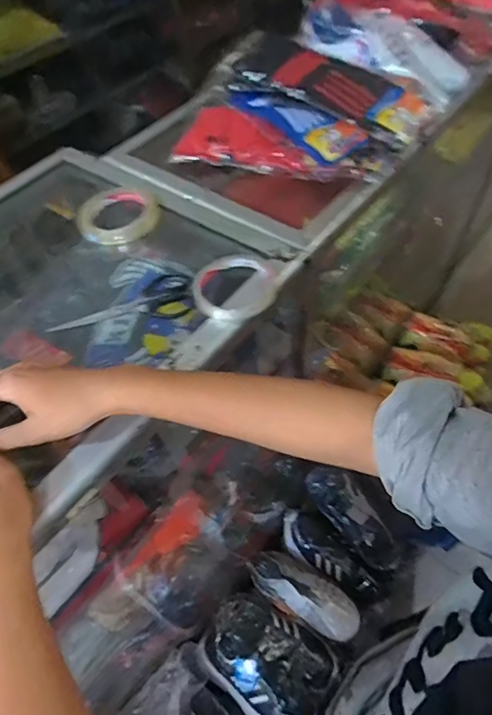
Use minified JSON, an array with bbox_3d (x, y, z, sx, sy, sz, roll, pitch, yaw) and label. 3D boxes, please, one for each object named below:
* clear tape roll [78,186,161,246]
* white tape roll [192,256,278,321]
[{"bbox_3d":[-0.161,-0.179,0.588,0.100,0.027,0.093,-3,54,4],"label":"clear tape roll"},{"bbox_3d":[-0.014,-0.074,0.487,0.085,0.018,0.080,-3,54,4],"label":"white tape roll"}]

